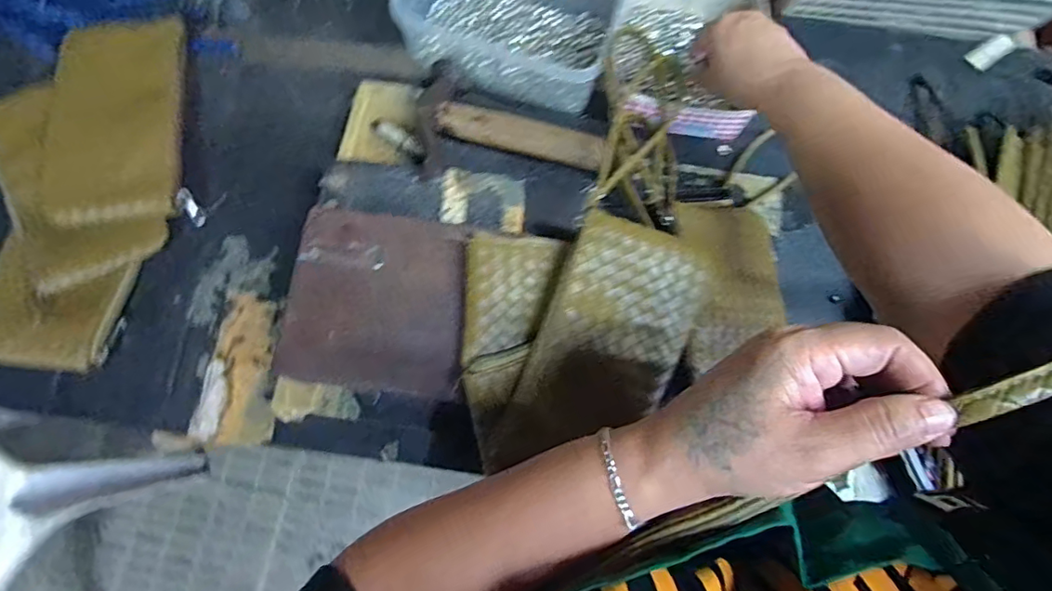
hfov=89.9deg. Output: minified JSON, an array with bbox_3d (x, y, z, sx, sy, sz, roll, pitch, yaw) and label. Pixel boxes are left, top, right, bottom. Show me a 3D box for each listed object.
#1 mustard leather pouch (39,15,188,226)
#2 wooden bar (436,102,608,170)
[{"bbox_3d":[-0.370,-0.163,0.477,0.104,0.029,0.206,-9,77,-3],"label":"mustard leather pouch"},{"bbox_3d":[-0.004,-0.140,0.462,0.147,0.009,0.026,14,96,0],"label":"wooden bar"}]

